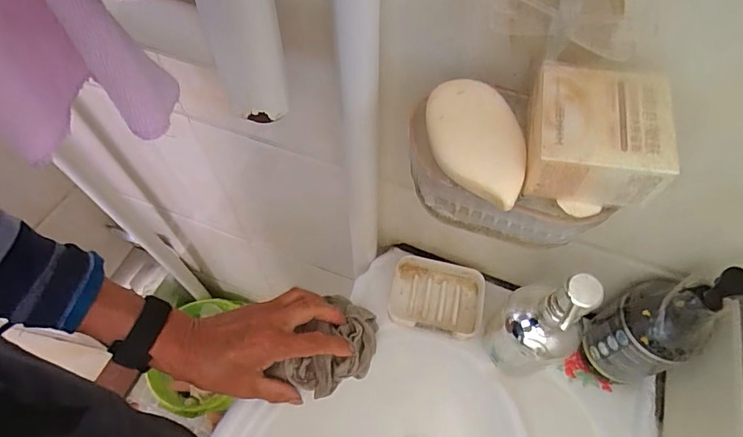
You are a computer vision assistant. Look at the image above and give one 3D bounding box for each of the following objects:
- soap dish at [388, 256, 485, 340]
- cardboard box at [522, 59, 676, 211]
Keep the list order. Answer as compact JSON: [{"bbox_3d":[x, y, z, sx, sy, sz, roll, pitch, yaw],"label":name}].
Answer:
[{"bbox_3d":[0.078,0.092,0.530,0.107,0.032,0.083,11,59,7],"label":"soap dish"},{"bbox_3d":[0.126,-0.048,0.258,0.070,0.044,0.065,10,59,6],"label":"cardboard box"}]

